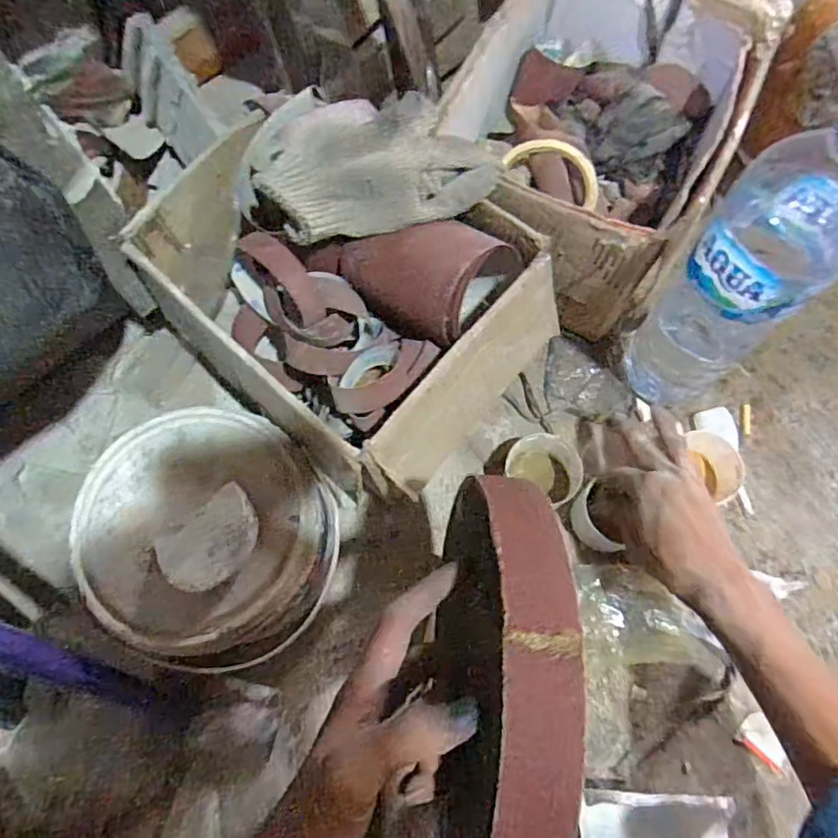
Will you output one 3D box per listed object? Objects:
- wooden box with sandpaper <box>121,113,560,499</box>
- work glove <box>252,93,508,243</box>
[{"bbox_3d":[-0.068,-0.114,0.461,0.308,0.122,0.228,37,76,15],"label":"wooden box with sandpaper"},{"bbox_3d":[-0.033,-0.200,0.425,0.171,0.034,0.115,-18,70,-4],"label":"work glove"}]

